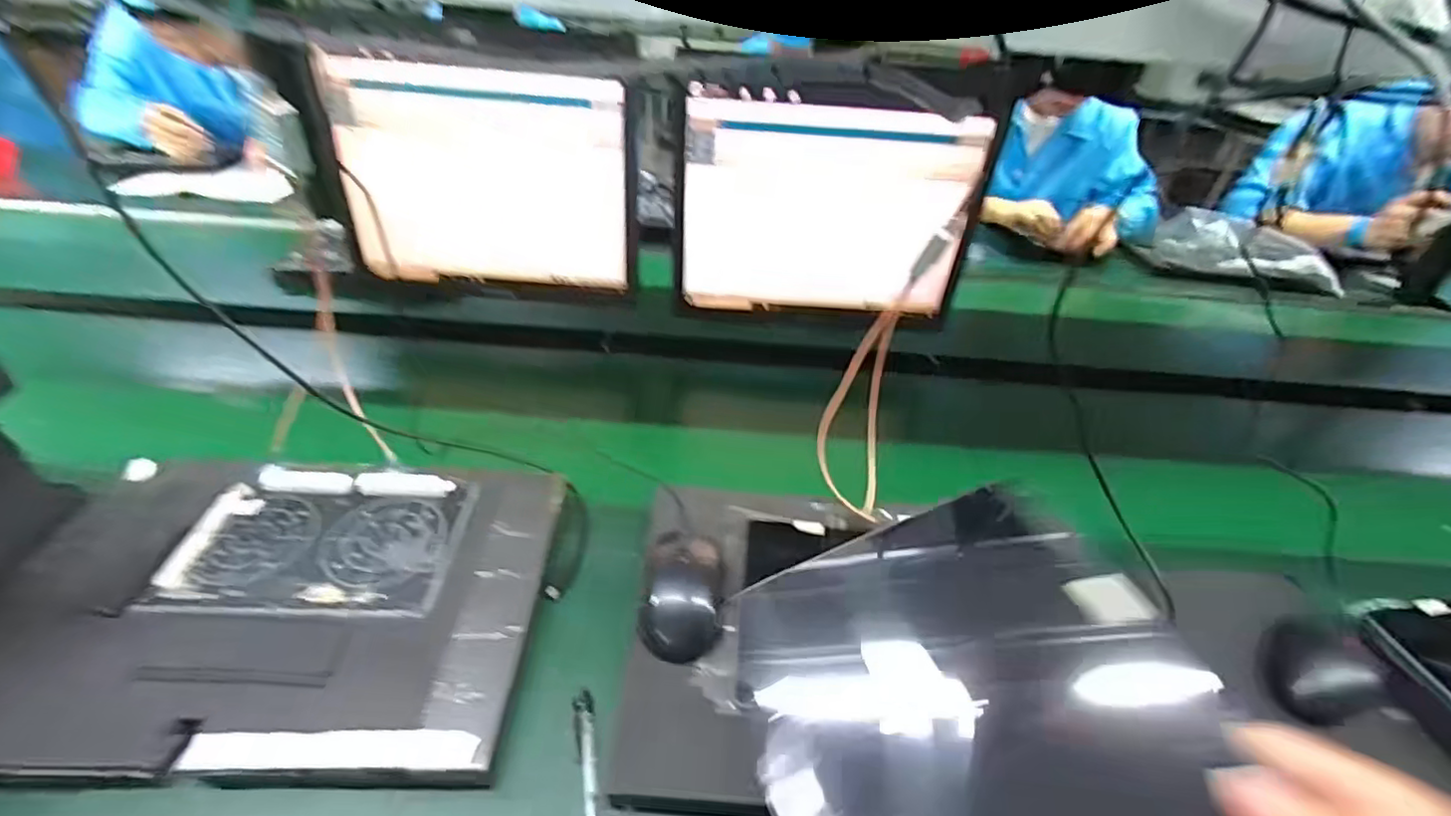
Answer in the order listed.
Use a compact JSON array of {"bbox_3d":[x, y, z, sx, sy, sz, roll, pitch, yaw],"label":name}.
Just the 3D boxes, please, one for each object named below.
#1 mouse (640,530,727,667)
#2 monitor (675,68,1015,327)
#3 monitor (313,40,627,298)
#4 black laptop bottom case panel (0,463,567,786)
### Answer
[{"bbox_3d":[-0.032,0.144,0.484,0.061,0.031,0.099,5,37,0],"label":"mouse"},{"bbox_3d":[0.118,-0.224,0.731,0.349,0.267,0.039,5,37,0],"label":"monitor"},{"bbox_3d":[-0.289,-0.264,0.761,0.354,0.274,0.074,6,33,-1],"label":"monitor"},{"bbox_3d":[-0.335,0.139,0.468,0.382,0.014,0.257,4,42,-4],"label":"black laptop bottom case panel"}]

